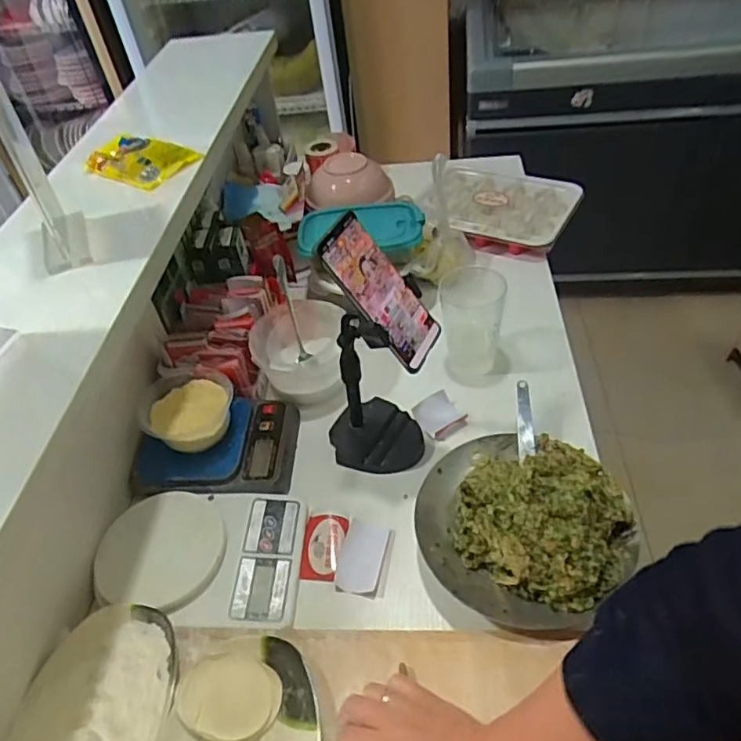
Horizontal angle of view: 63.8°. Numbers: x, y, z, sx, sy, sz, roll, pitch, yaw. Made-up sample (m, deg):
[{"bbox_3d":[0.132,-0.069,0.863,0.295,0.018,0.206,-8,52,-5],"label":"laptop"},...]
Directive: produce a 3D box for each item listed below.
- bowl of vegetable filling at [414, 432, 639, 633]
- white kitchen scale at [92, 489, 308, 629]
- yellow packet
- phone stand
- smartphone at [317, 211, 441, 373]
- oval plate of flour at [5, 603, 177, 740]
[{"bbox_3d":[0.159,0.153,0.623,0.216,0.093,0.217,-4,45,4],"label":"bowl of vegetable filling"},{"bbox_3d":[-0.194,0.204,0.661,0.233,0.049,0.155,-1,45,6],"label":"white kitchen scale"},{"bbox_3d":[-0.295,-0.272,0.765,0.145,0.022,0.093,21,52,26],"label":"yellow packet"},{"bbox_3d":[0.000,0.007,0.695,0.118,0.231,0.107,7,47,14],"label":"phone stand"},{"bbox_3d":[0.012,-0.079,0.592,0.016,0.159,0.068,-17,31,45],"label":"smartphone"},{"bbox_3d":[-0.248,0.304,0.529,0.130,0.030,0.189,1,46,9],"label":"oval plate of flour"}]

